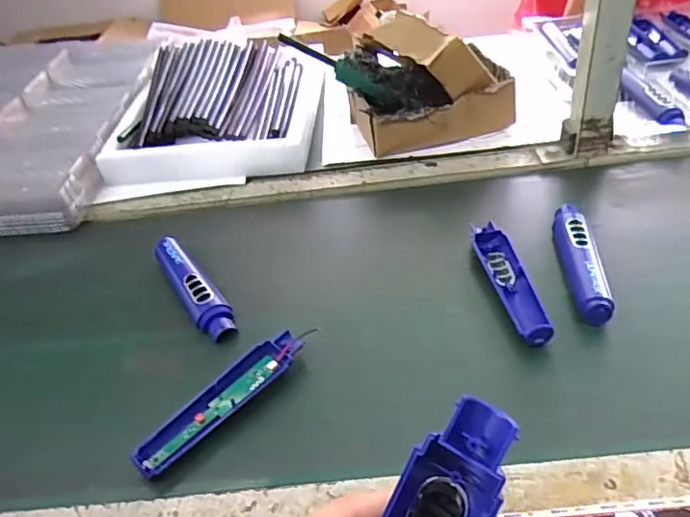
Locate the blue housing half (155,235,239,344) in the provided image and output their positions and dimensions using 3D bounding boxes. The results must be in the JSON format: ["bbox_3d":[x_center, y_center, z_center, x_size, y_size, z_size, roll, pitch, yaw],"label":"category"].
[{"bbox_3d":[-0.166,0.029,0.631,0.038,0.026,0.165,-27,44,-22],"label":"blue housing half"}]

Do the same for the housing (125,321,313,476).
[{"bbox_3d":[-0.102,0.117,0.513,0.183,0.020,0.033,-35,47,-29],"label":"housing"}]

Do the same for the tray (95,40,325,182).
[{"bbox_3d":[-0.189,-0.245,0.937,0.289,0.077,0.371,-3,40,6],"label":"tray"}]

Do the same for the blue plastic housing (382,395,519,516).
[{"bbox_3d":[0.028,0.143,0.250,0.037,0.026,0.175,22,92,31],"label":"blue plastic housing"}]

